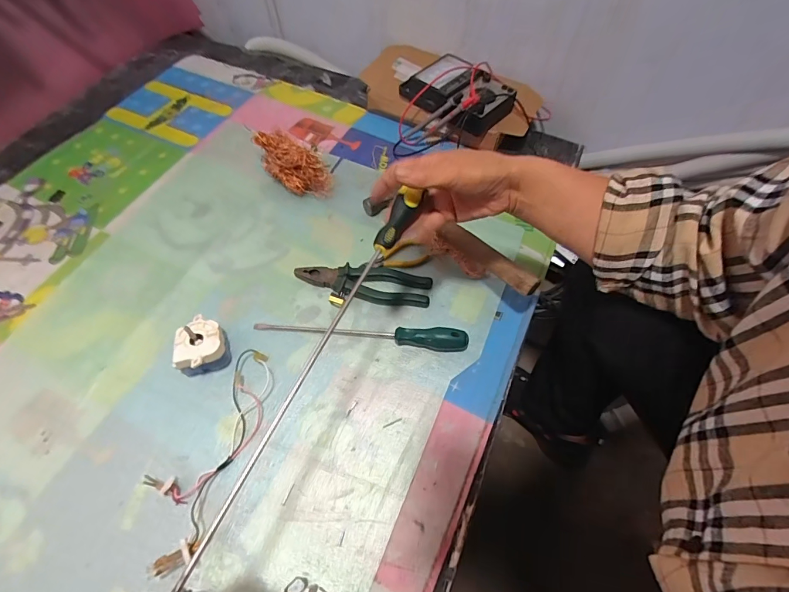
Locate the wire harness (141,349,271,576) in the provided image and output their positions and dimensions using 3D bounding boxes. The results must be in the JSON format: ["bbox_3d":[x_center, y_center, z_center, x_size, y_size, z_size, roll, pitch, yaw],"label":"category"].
[{"bbox_3d":[-0.218,0.176,0.461,0.081,0.024,0.247,17,63,8],"label":"wire harness"}]

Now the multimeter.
[{"bbox_3d":[0.113,-0.370,0.708,0.194,0.052,0.126,29,67,15],"label":"multimeter"}]

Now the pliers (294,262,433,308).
[{"bbox_3d":[-0.045,-0.020,0.573,0.194,0.019,0.054,11,62,5],"label":"pliers"}]

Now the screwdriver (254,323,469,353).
[{"bbox_3d":[-0.046,0.043,0.534,0.286,0.026,0.033,6,62,2],"label":"screwdriver"}]

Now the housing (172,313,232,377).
[{"bbox_3d":[-0.254,0.062,0.512,0.060,0.043,0.072,-15,63,-9],"label":"housing"}]

